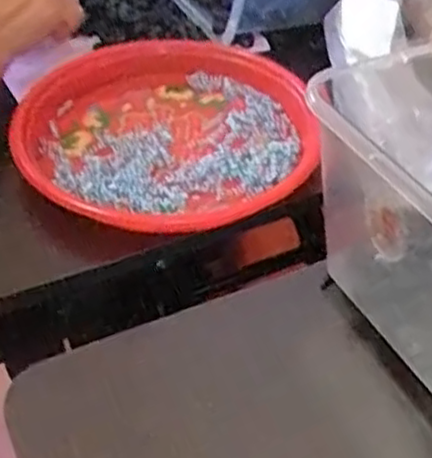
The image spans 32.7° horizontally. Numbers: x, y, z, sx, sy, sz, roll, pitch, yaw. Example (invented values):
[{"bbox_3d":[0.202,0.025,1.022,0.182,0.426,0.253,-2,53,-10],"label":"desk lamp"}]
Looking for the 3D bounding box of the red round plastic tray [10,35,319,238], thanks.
[{"bbox_3d":[-0.040,-0.080,0.602,0.243,0.033,0.237,1,42,-1],"label":"red round plastic tray"}]

